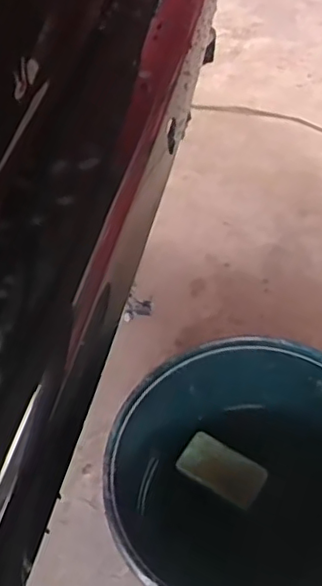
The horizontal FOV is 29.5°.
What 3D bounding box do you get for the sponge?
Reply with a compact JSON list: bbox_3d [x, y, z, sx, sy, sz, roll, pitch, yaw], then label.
[{"bbox_3d":[0.077,0.225,0.784,0.108,0.016,0.057,24,56,27],"label":"sponge"}]

